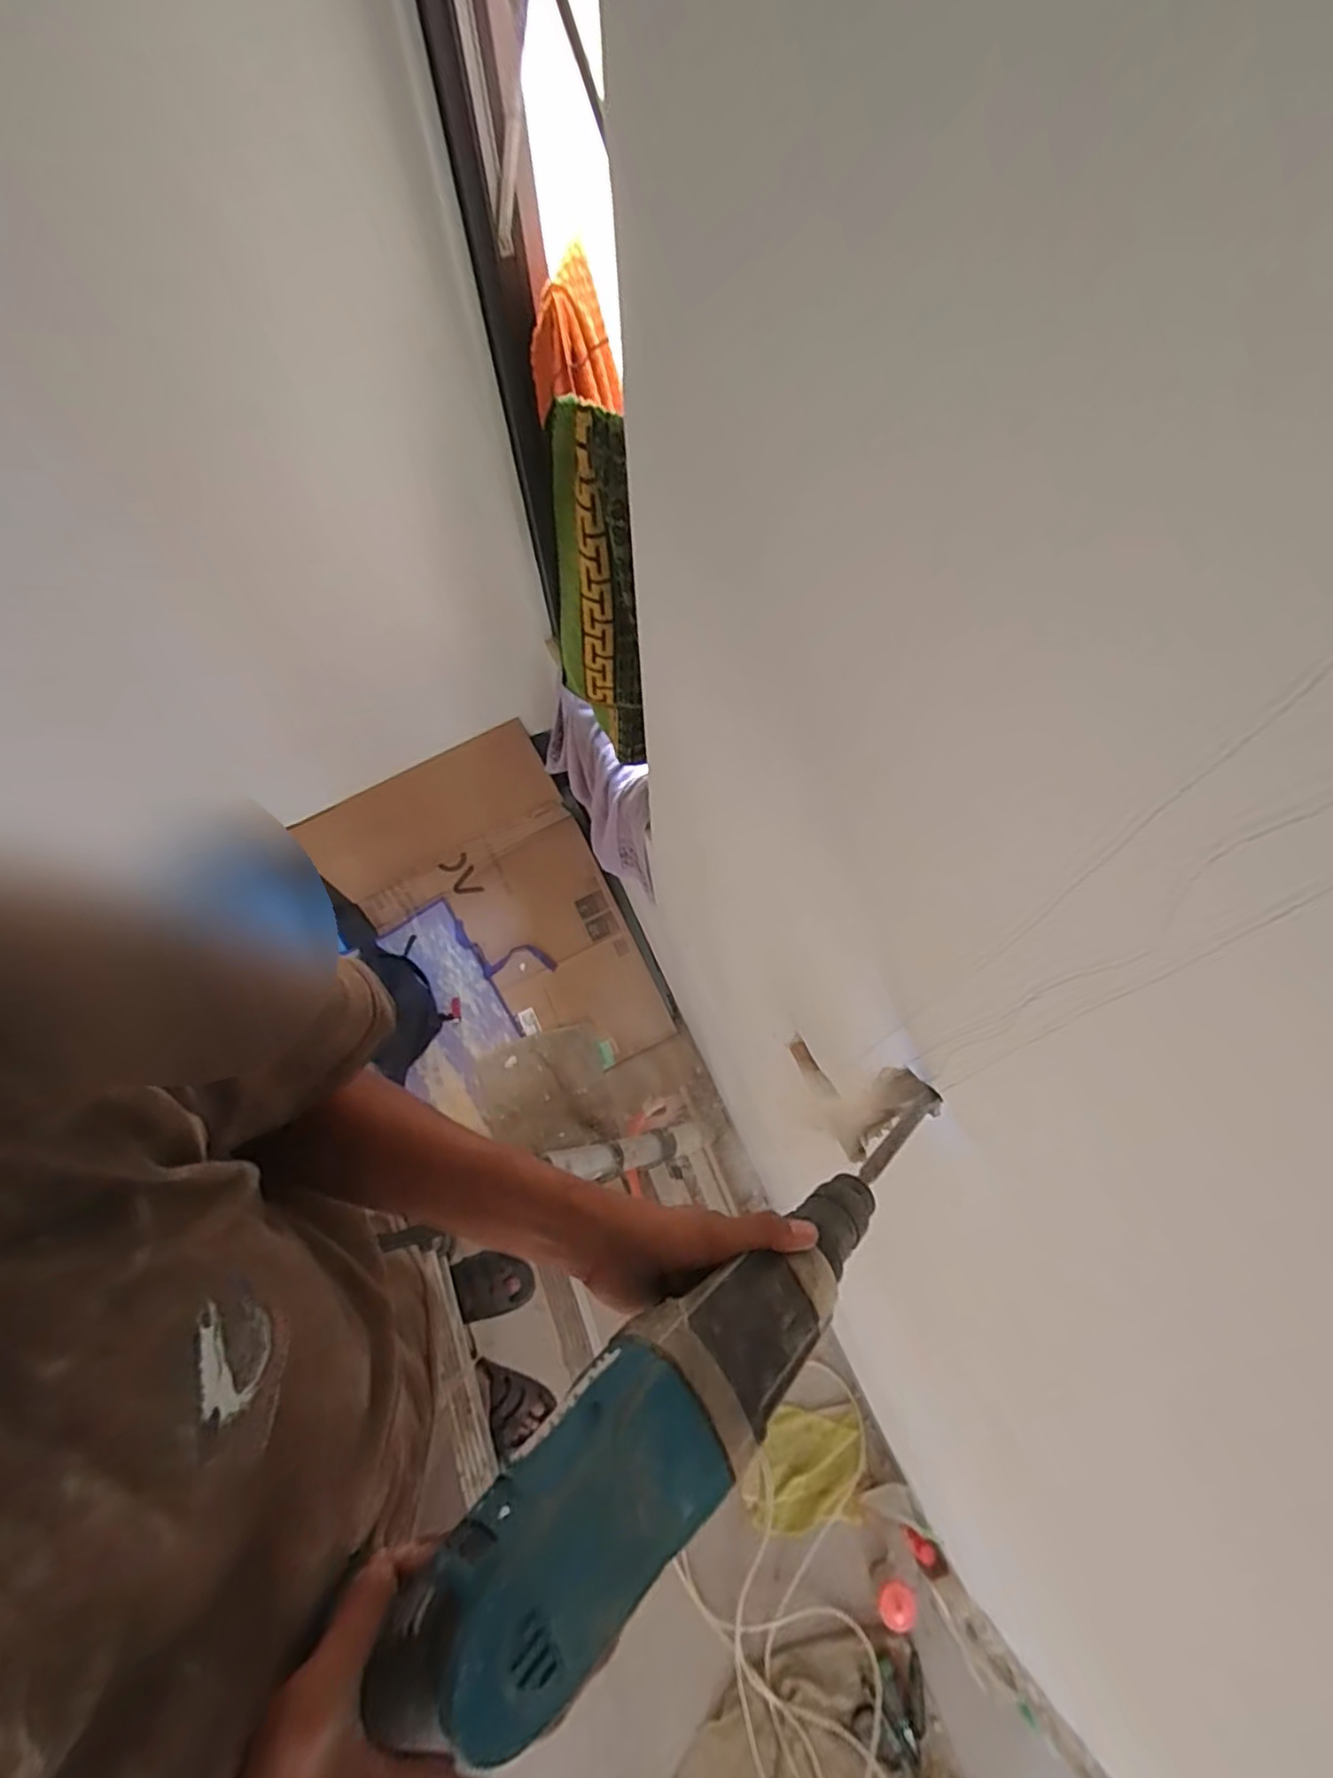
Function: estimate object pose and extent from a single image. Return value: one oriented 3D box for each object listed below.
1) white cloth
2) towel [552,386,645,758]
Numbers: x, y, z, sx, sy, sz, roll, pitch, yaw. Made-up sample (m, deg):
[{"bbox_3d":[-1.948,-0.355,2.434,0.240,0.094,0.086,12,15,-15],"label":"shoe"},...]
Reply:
[{"bbox_3d":[-0.169,-0.246,1.644,0.129,0.398,0.532,-31,67,-13],"label":"white cloth"},{"bbox_3d":[-0.111,-0.422,1.093,0.181,0.662,0.067,32,68,15],"label":"towel"}]

